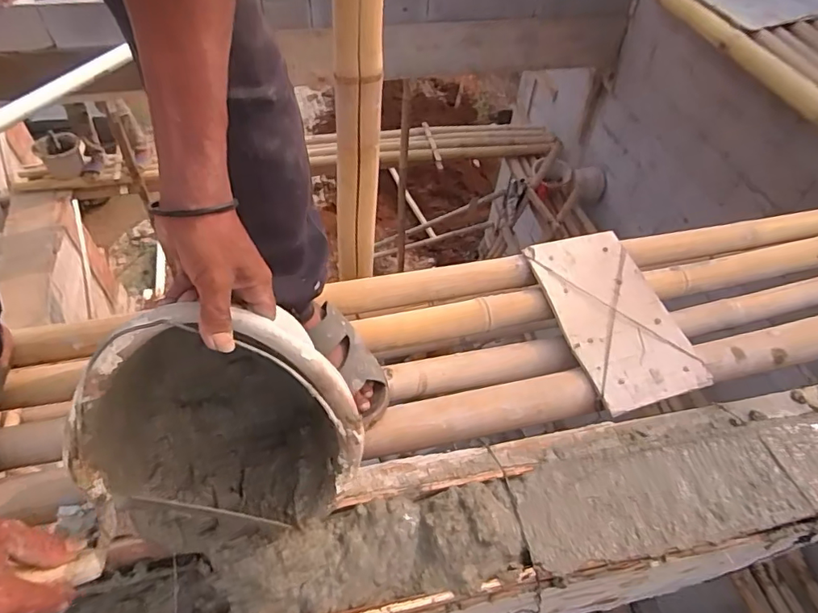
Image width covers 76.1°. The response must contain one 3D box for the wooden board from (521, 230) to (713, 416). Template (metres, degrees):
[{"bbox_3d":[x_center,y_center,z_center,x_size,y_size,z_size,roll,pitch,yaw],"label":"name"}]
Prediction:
[{"bbox_3d":[0.316,0.006,0.816,0.172,0.015,0.303,-13,57,-10],"label":"wooden board"}]

